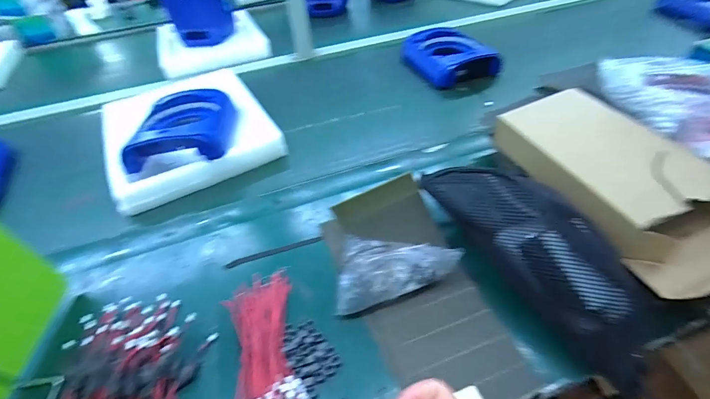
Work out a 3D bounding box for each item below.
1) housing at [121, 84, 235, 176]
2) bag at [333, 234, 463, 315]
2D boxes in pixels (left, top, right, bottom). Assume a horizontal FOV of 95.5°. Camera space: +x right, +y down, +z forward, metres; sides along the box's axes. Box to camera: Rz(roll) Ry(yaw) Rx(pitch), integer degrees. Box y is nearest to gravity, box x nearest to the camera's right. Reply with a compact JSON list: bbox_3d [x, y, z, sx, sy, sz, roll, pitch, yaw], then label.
[{"bbox_3d":[-0.324,-0.139,0.628,0.153,0.072,0.219,-10,48,-3],"label":"housing"},{"bbox_3d":[0.042,0.072,0.382,0.144,0.064,0.069,-16,48,-8],"label":"bag"}]

